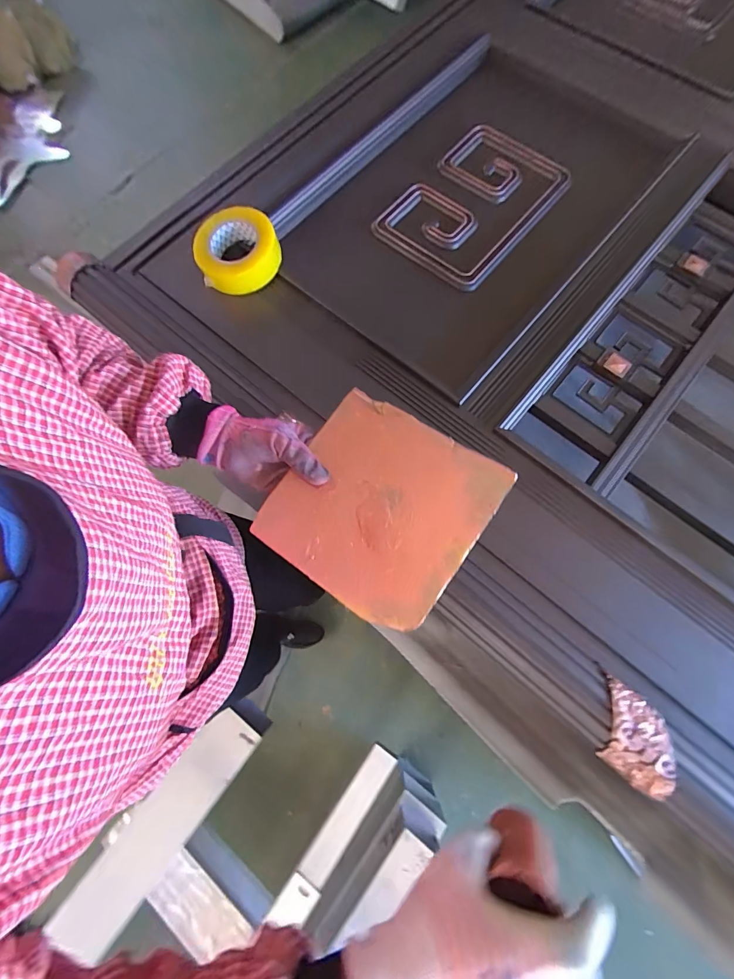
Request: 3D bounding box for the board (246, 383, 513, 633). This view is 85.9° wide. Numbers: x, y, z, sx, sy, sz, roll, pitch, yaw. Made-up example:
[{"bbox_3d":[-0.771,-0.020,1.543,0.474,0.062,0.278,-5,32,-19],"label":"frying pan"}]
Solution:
[{"bbox_3d":[0.010,0.014,0.357,0.174,0.020,0.174,34,77,11],"label":"board"}]

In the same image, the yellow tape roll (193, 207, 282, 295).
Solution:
[{"bbox_3d":[-0.207,-0.380,0.628,0.126,0.063,0.126,-1,73,2],"label":"yellow tape roll"}]

